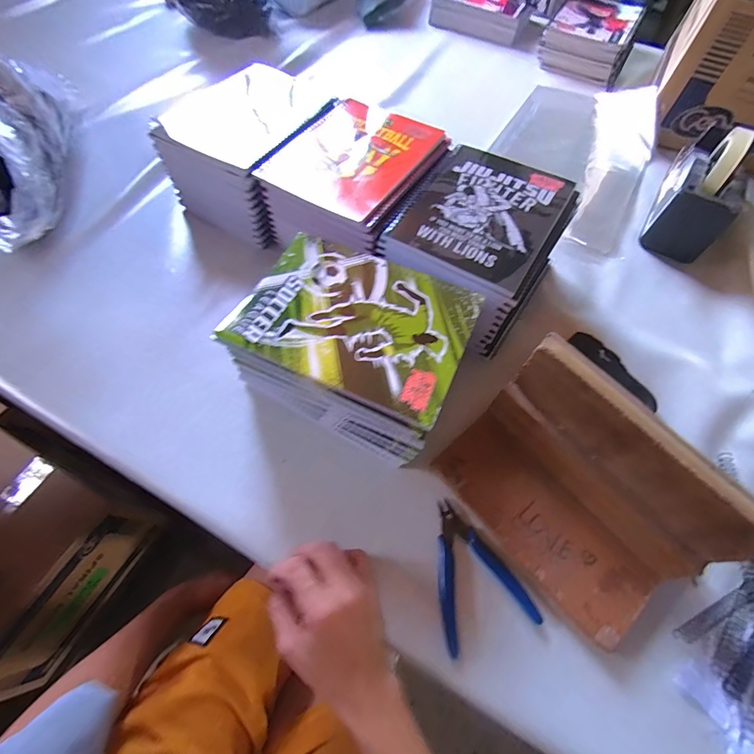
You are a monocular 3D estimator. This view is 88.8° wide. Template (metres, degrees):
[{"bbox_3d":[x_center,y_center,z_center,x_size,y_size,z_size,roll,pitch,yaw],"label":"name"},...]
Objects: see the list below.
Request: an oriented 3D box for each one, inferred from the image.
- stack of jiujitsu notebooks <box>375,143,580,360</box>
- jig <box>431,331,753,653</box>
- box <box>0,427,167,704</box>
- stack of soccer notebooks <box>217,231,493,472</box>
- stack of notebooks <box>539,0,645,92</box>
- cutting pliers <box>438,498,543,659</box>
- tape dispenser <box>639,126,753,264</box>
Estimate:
[{"bbox_3d":[0.120,-0.156,0.472,0.173,0.113,0.209,32,66,13],"label":"stack of jiujitsu notebooks"},{"bbox_3d":[0.165,0.098,0.328,0.130,0.127,0.215,-35,70,-18],"label":"jig"},{"bbox_3d":[-0.787,0.389,0.843,0.348,0.293,0.389,25,64,11],"label":"box"},{"bbox_3d":[-0.020,-0.030,0.394,0.200,0.116,0.152,24,65,10],"label":"stack of soccer notebooks"},{"bbox_3d":[0.441,-0.701,0.795,0.168,0.071,0.233,26,65,10],"label":"stack of notebooks"},{"bbox_3d":[0.086,0.173,0.356,0.084,0.014,0.117,-13,65,-9],"label":"cutting pliers"},{"bbox_3d":[0.462,-0.275,0.541,0.078,0.123,0.186,28,66,11],"label":"tape dispenser"}]

